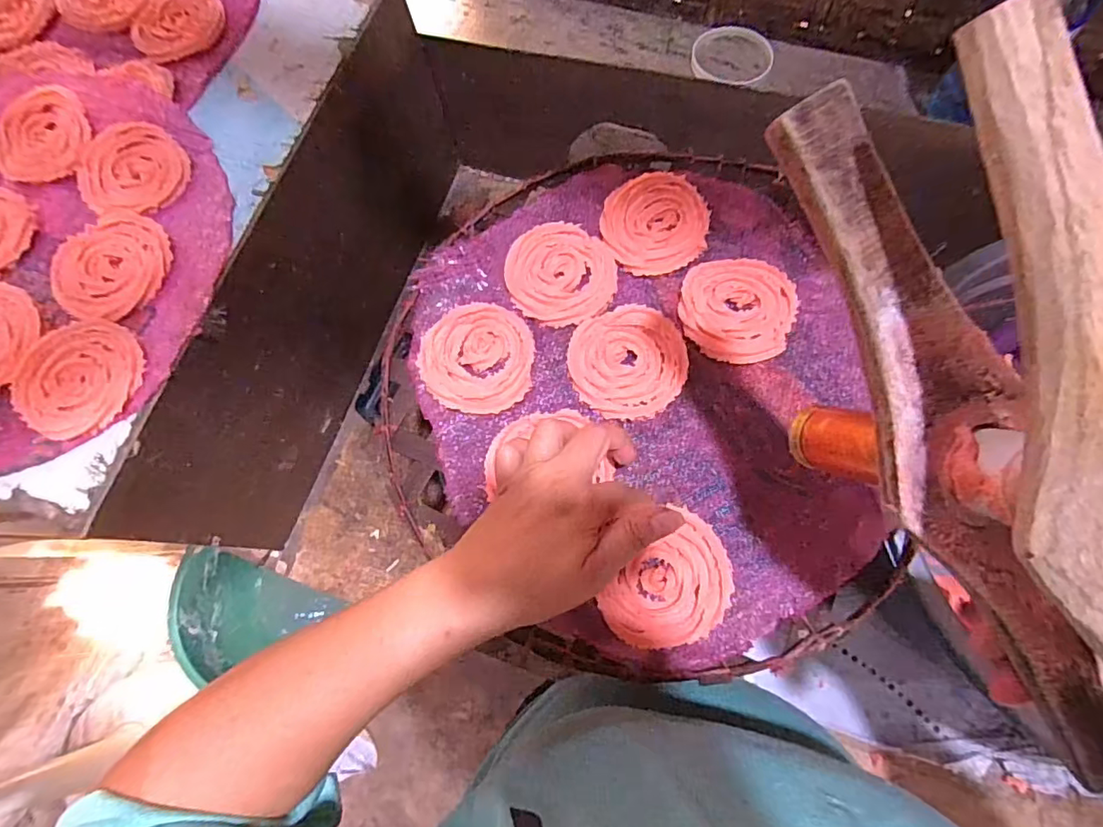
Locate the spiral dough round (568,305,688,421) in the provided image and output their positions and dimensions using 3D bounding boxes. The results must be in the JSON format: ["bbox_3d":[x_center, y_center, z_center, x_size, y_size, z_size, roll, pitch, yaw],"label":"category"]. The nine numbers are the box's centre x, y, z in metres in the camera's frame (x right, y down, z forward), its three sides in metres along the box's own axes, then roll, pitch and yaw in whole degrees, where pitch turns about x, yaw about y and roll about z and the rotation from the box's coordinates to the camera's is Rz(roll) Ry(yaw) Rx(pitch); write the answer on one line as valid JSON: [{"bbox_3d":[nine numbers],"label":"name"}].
[{"bbox_3d":[0.054,-0.037,0.373,0.079,0.007,0.080,0,73,0],"label":"spiral dough round"}]

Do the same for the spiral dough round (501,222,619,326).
[{"bbox_3d":[0.007,-0.108,0.402,0.080,0.009,0.082,0,73,0],"label":"spiral dough round"}]

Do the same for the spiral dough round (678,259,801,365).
[{"bbox_3d":[0.132,-0.076,0.378,0.077,0.014,0.078,0,73,0],"label":"spiral dough round"}]

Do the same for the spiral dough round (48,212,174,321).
[{"bbox_3d":[-0.326,-0.110,0.390,0.080,0.004,0.083,0,73,0],"label":"spiral dough round"}]

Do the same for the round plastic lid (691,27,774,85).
[{"bbox_3d":[0.201,-0.397,0.586,0.083,0.015,0.083,-1,73,4],"label":"round plastic lid"}]

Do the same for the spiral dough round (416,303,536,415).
[{"bbox_3d":[-0.054,-0.041,0.383,0.081,0.005,0.081,0,73,0],"label":"spiral dough round"}]

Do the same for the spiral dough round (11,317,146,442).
[{"bbox_3d":[-0.329,-0.026,0.366,0.086,0.004,0.083,0,73,0],"label":"spiral dough round"}]

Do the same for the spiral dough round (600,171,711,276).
[{"bbox_3d":[0.080,-0.146,0.404,0.078,0.011,0.079,0,73,0],"label":"spiral dough round"}]

